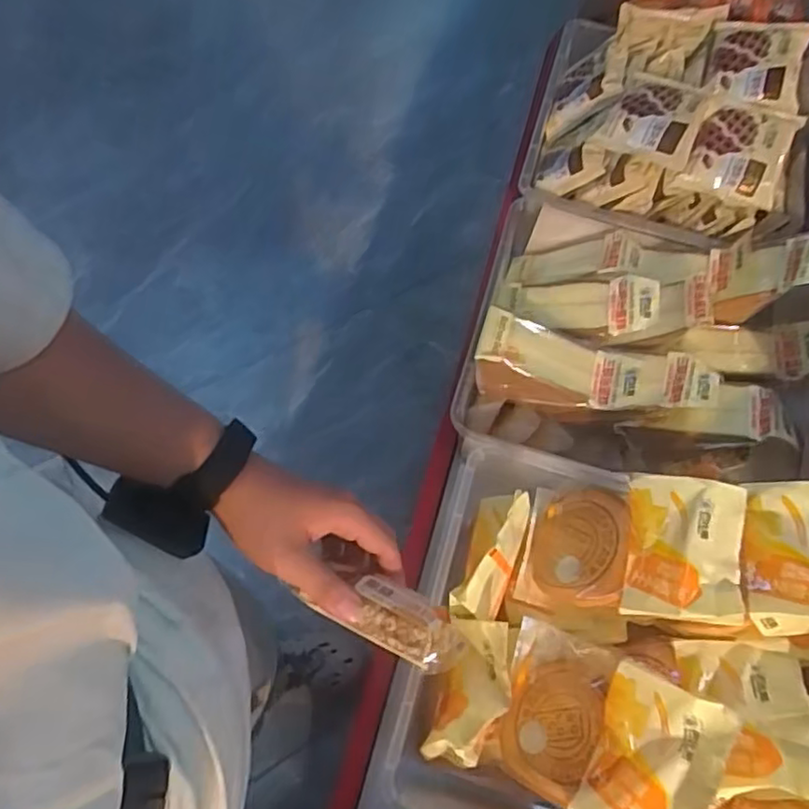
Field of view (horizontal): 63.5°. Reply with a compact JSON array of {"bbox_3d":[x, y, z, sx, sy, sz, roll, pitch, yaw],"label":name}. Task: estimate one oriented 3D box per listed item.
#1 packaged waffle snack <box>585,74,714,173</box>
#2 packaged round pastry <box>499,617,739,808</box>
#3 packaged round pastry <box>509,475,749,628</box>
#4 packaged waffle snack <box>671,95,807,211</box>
[{"bbox_3d":[0.268,-0.308,0.693,0.097,0.026,0.110,31,68,12],"label":"packaged waffle snack"},{"bbox_3d":[0.139,0.235,0.471,0.167,0.025,0.108,8,65,46],"label":"packaged round pastry"},{"bbox_3d":[0.175,0.114,0.530,0.173,0.030,0.106,-6,59,41],"label":"packaged round pastry"},{"bbox_3d":[0.353,-0.266,0.689,0.095,0.031,0.115,26,67,10],"label":"packaged waffle snack"}]

